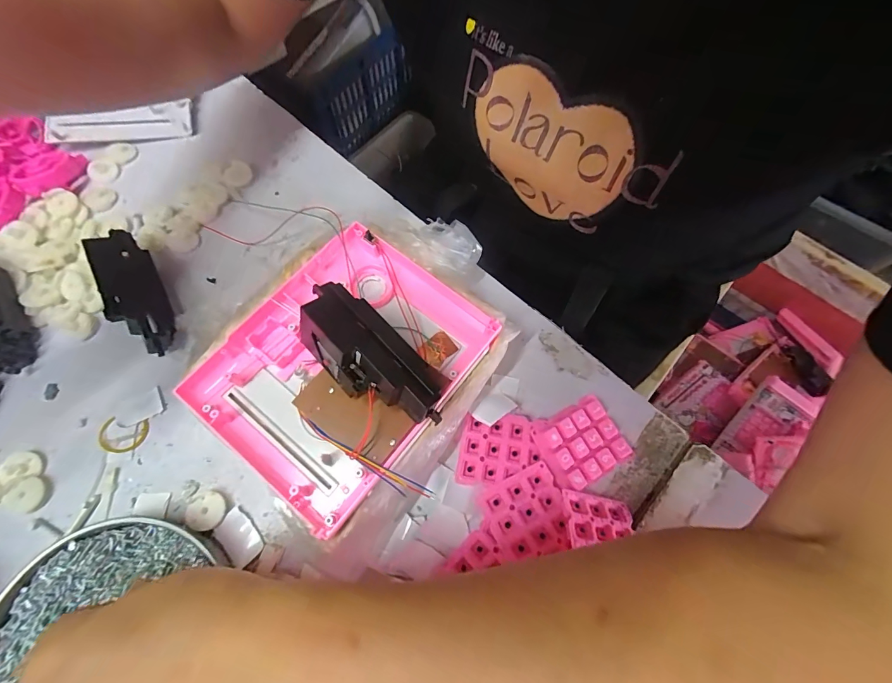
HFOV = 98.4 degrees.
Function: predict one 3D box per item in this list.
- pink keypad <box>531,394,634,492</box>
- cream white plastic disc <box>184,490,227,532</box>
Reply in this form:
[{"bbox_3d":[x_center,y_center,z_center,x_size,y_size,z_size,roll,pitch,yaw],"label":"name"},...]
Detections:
[{"bbox_3d":[0.090,0.068,0.260,0.057,0.010,0.047,-22,73,-17],"label":"pink keypad"},{"bbox_3d":[-0.153,0.109,0.247,0.021,0.008,0.023,0,69,-1],"label":"cream white plastic disc"}]

